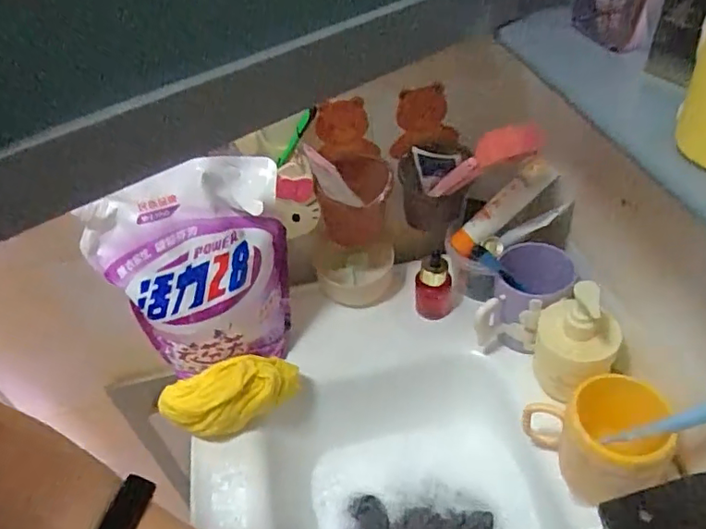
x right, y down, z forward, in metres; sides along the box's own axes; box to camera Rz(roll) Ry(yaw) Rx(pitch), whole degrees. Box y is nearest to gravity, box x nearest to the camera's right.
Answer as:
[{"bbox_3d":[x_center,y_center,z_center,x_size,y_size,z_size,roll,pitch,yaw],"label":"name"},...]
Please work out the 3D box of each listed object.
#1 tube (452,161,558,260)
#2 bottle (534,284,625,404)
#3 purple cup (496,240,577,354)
[{"bbox_3d":[0.186,-0.071,0.685,0.153,0.036,0.033,-45,35,26],"label":"tube"},{"bbox_3d":[0.228,0.073,0.557,0.077,0.122,0.070,16,47,24],"label":"bottle"},{"bbox_3d":[0.207,0.041,0.641,0.082,0.116,0.076,8,45,17],"label":"purple cup"}]

